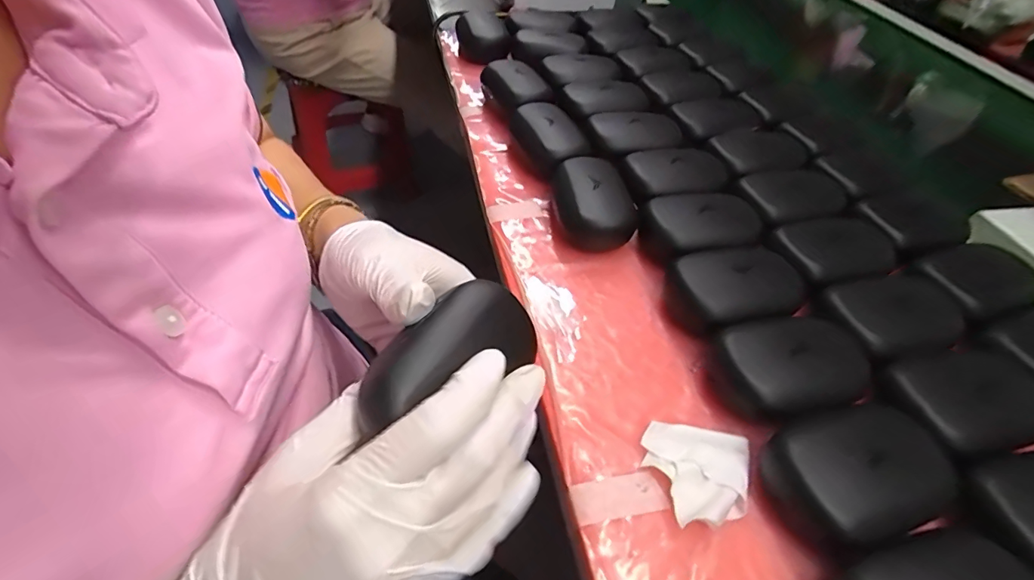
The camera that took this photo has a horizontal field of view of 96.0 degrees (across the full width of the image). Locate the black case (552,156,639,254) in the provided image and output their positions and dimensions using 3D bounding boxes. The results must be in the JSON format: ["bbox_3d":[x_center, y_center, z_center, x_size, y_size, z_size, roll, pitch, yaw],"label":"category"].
[{"bbox_3d":[0.058,-0.067,0.363,0.054,0.034,0.076,-8,51,-13],"label":"black case"}]

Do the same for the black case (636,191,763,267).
[{"bbox_3d":[0.133,-0.043,0.345,0.078,0.035,0.054,-6,50,-11],"label":"black case"}]

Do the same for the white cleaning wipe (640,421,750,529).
[{"bbox_3d":[0.093,0.095,0.241,0.054,0.010,0.046,13,49,5],"label":"white cleaning wipe"}]

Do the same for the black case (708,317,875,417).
[{"bbox_3d":[0.154,0.047,0.272,0.083,0.035,0.059,-4,50,-10],"label":"black case"}]

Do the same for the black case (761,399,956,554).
[{"bbox_3d":[0.169,0.092,0.233,0.080,0.035,0.056,-12,52,-16],"label":"black case"}]

